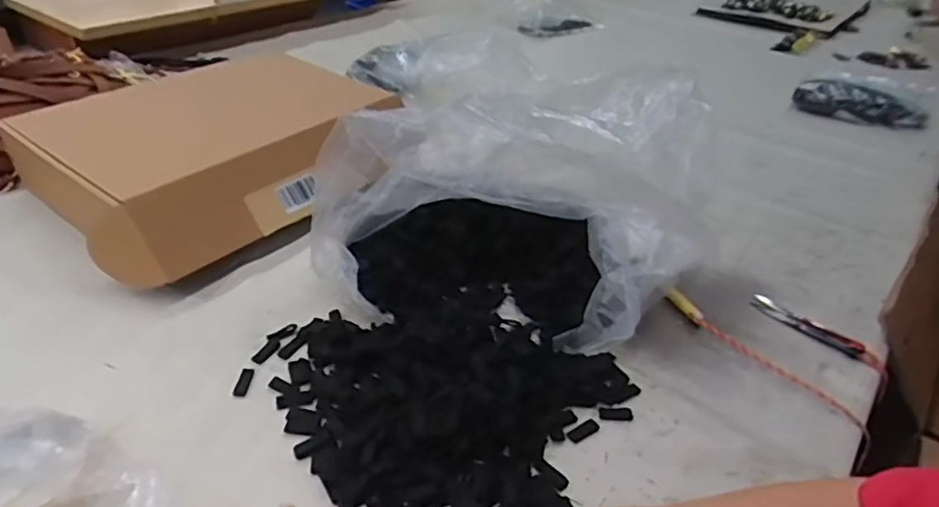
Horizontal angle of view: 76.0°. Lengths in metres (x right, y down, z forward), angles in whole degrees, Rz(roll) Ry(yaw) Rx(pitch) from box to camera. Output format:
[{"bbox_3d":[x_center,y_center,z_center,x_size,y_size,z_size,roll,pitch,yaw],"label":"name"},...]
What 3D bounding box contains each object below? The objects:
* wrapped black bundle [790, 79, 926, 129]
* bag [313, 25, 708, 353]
[{"bbox_3d":[0.695,-0.265,1.070,0.206,0.051,0.094,26,41,28],"label":"wrapped black bundle"},{"bbox_3d":[0.059,-0.069,0.604,0.321,0.163,0.333,16,37,16],"label":"bag"}]

